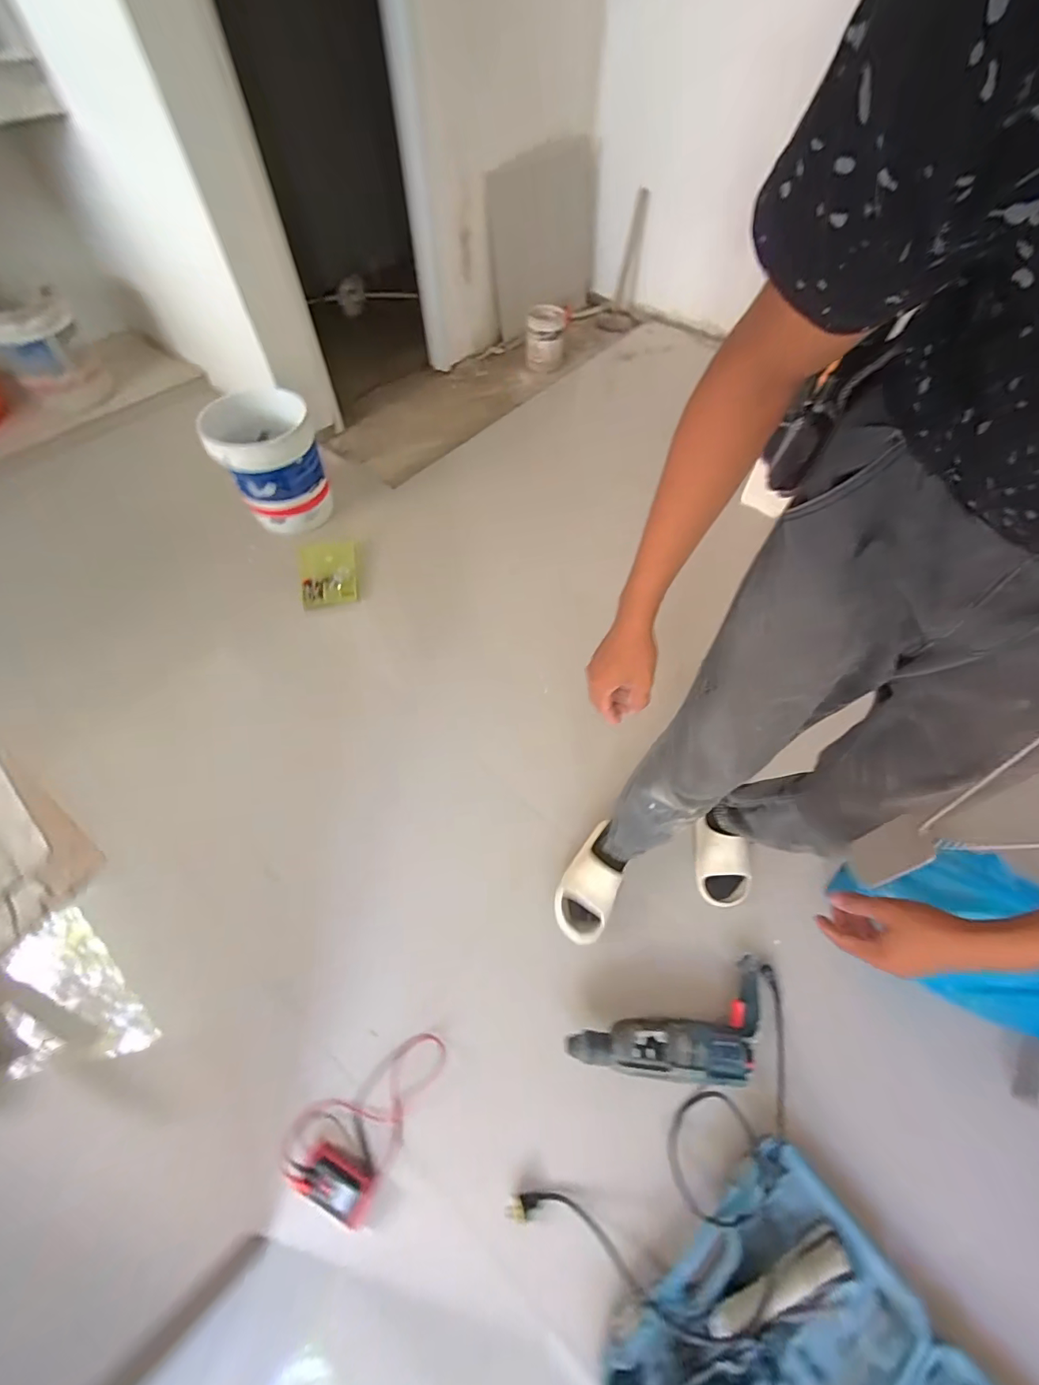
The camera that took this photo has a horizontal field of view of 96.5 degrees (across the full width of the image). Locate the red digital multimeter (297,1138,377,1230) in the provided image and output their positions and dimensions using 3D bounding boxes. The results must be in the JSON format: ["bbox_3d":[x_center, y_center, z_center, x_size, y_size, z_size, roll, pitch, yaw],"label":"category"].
[{"bbox_3d":[-0.292,0.793,0.751,0.121,0.028,0.066,21,61,11],"label":"red digital multimeter"}]

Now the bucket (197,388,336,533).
[{"bbox_3d":[-0.787,-0.737,1.497,0.284,0.334,0.283,-19,61,-12],"label":"bucket"}]

